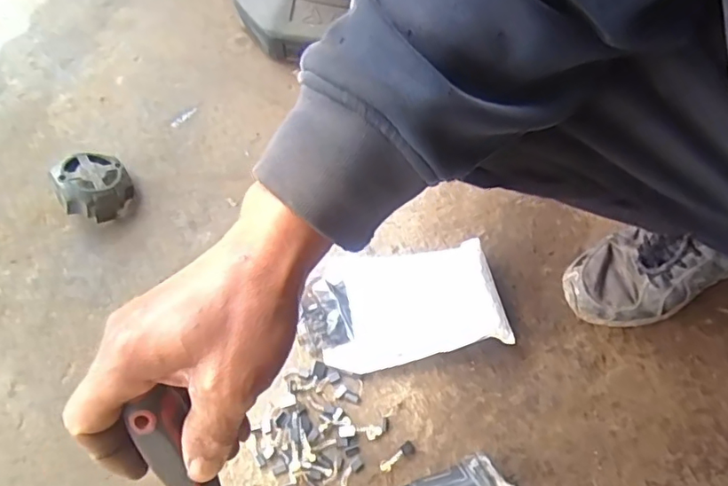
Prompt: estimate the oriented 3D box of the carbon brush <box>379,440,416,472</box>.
[{"bbox_3d":[0.034,0.219,0.562,0.040,0.008,0.013,-34,69,-16],"label":"carbon brush"}]

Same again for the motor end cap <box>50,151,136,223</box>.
[{"bbox_3d":[-0.334,-0.068,0.676,0.083,0.051,0.083,-31,70,-36],"label":"motor end cap"}]

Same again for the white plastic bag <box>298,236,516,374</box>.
[{"bbox_3d":[0.040,0.071,0.610,0.216,0.050,0.120,-7,64,-4],"label":"white plastic bag"}]

